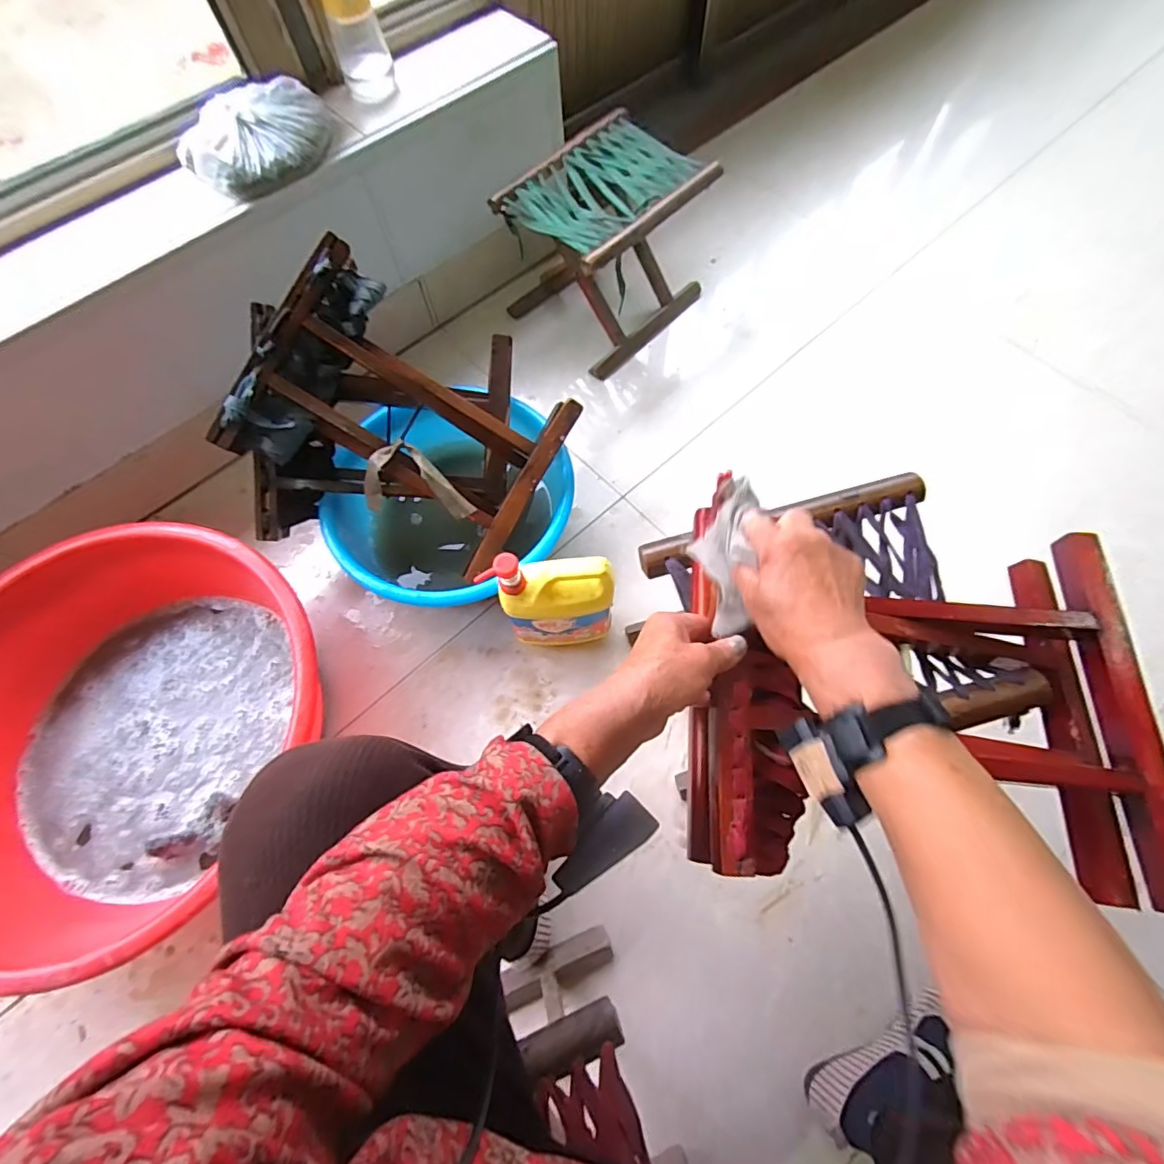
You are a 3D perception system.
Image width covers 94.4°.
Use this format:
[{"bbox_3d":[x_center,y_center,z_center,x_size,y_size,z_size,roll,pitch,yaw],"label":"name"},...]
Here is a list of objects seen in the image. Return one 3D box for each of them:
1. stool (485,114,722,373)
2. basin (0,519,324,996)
[{"bbox_3d":[0.036,-0.632,1.032,0.275,0.266,0.318,39,74,15],"label":"stool"},{"bbox_3d":[-0.605,0.194,0.745,0.477,0.218,0.502,-1,67,2],"label":"basin"}]

